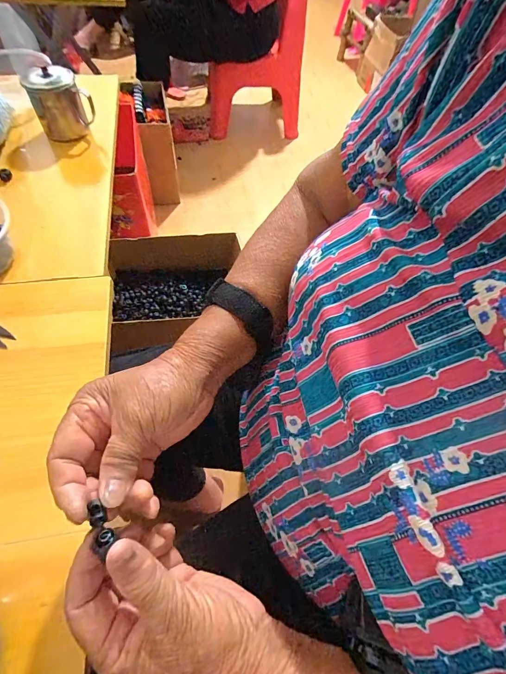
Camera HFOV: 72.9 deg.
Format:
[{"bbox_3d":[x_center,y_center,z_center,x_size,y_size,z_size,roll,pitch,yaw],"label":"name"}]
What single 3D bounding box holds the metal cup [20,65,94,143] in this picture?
[{"bbox_3d":[-0.326,-0.397,0.582,0.083,0.094,0.083,1,57,-1],"label":"metal cup"}]

